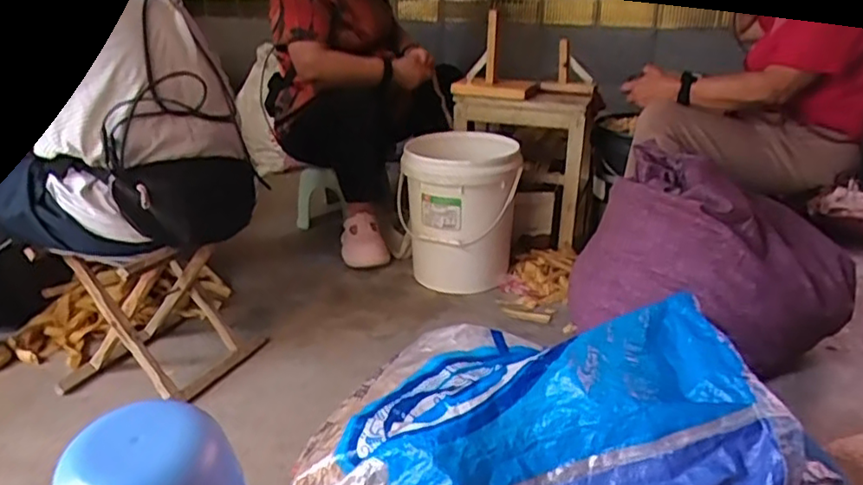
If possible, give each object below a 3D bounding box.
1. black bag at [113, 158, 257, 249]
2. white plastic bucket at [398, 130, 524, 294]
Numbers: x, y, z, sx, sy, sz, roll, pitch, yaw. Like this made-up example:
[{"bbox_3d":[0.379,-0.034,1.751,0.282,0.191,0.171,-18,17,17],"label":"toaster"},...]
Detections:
[{"bbox_3d":[-0.419,-0.075,1.137,0.247,0.144,0.051,-21,31,-39],"label":"black bag"},{"bbox_3d":[0.070,-0.079,1.620,0.277,0.335,0.296,0,23,0],"label":"white plastic bucket"}]

